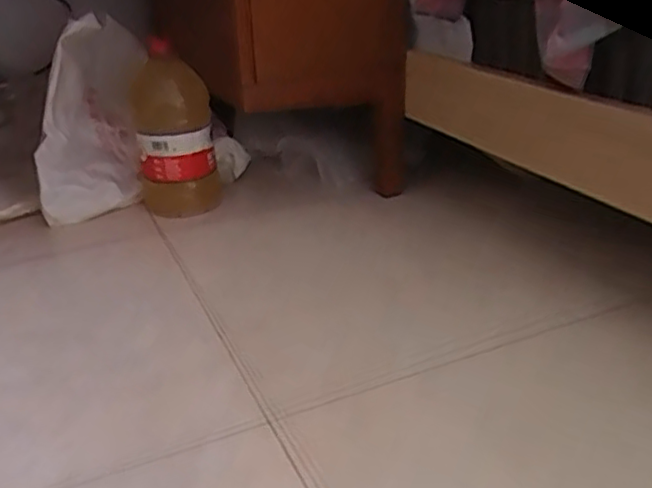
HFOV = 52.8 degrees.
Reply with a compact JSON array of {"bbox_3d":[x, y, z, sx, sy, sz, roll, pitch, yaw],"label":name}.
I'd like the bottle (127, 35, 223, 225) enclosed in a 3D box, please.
[{"bbox_3d":[-0.296,-0.205,1.285,0.153,0.283,0.179,-7,31,-11],"label":"bottle"}]

